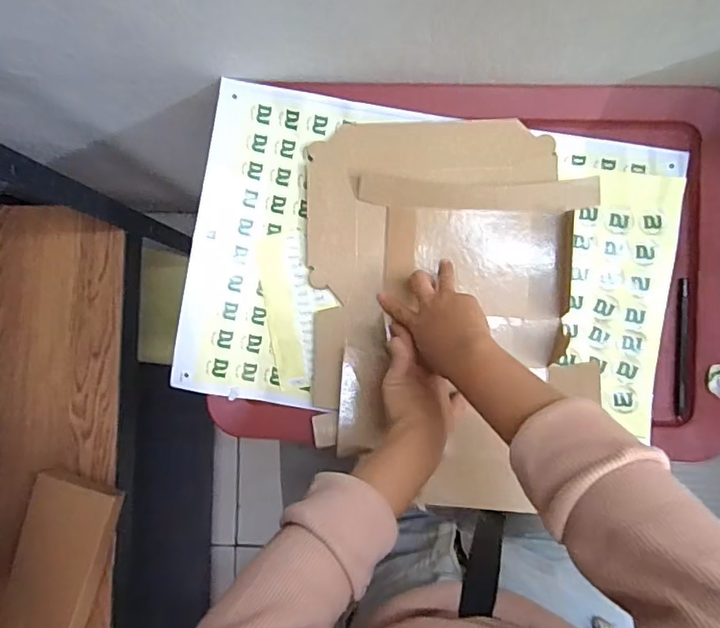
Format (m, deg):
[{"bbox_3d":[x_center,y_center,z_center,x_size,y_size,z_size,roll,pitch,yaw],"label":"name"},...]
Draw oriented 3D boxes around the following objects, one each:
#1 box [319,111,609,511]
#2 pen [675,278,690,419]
[{"bbox_3d":[0.095,-0.006,0.518,0.263,0.042,0.375,1,88,4],"label":"box"},{"bbox_3d":[0.319,0.034,0.513,0.010,0.006,0.135,3,88,4],"label":"pen"}]

